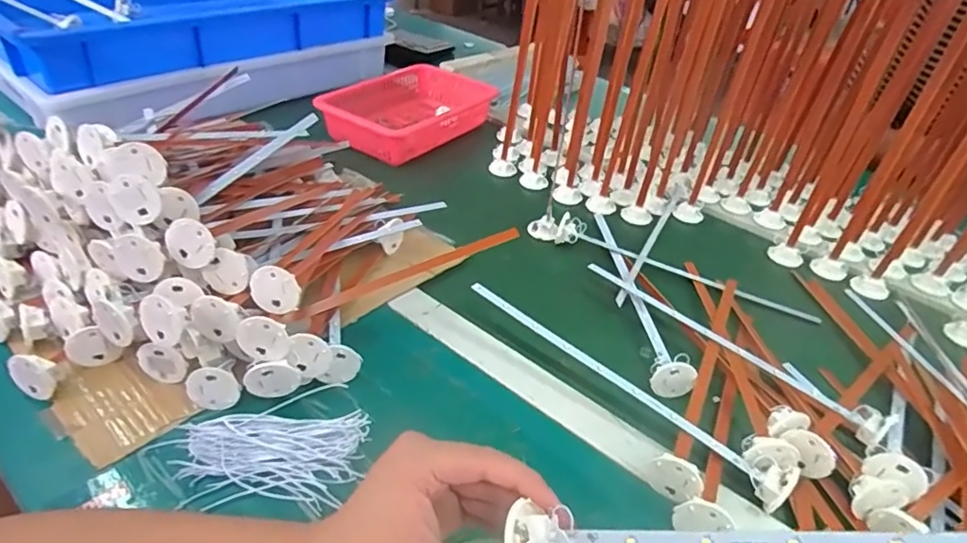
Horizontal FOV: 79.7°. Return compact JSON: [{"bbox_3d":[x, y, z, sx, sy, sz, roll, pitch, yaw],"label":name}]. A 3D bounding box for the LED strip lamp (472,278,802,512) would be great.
[{"bbox_3d":[0.111,0.088,0.485,0.292,0.034,0.043,32,44,29],"label":"LED strip lamp"}]

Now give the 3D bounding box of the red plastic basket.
[{"bbox_3d":[-0.105,-0.249,0.910,0.173,0.067,0.288,26,41,22],"label":"red plastic basket"}]

